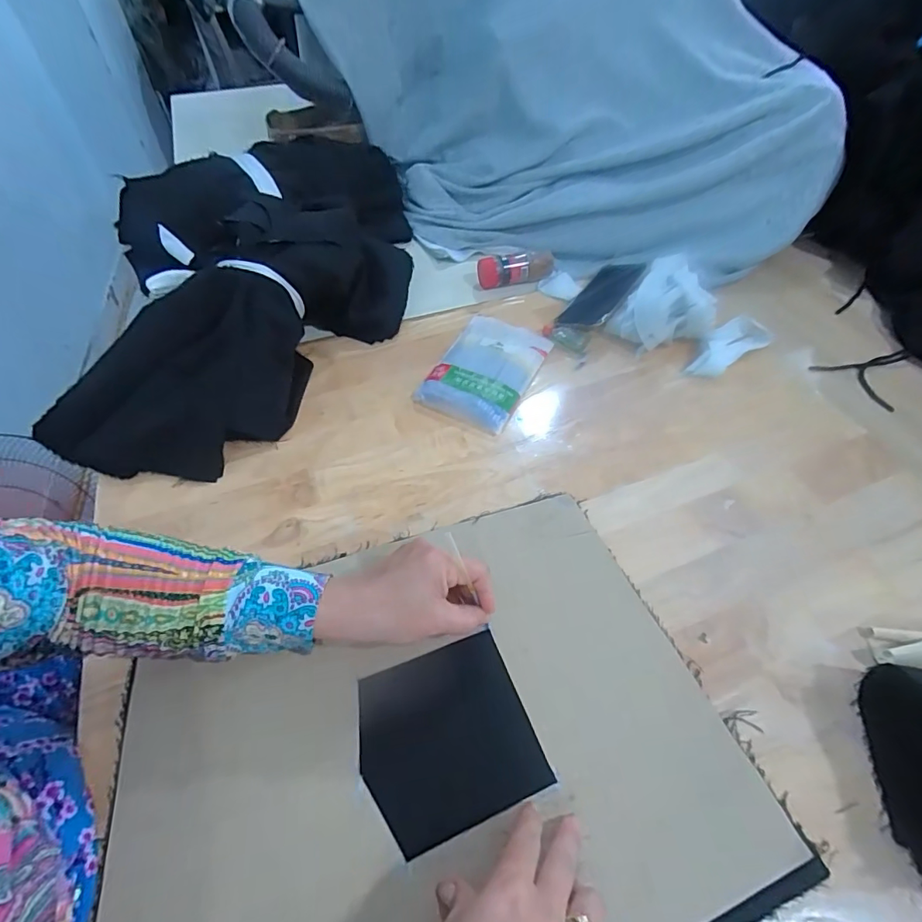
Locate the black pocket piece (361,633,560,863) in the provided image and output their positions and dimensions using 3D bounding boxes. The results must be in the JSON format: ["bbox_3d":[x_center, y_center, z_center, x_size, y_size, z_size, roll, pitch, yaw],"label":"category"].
[{"bbox_3d":[-0.011,0.199,0.351,0.119,0.004,0.114,-18,54,-13],"label":"black pocket piece"}]

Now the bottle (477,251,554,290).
[{"bbox_3d":[0.083,-0.280,0.701,0.114,0.037,0.033,-9,53,-8],"label":"bottle"}]

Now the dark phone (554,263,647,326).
[{"bbox_3d":[0.195,-0.228,0.653,0.069,0.011,0.140,30,70,36],"label":"dark phone"}]

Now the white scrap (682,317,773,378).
[{"bbox_3d":[0.339,-0.148,0.615,0.142,0.019,0.052,-28,58,-21],"label":"white scrap"}]

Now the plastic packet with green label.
[{"bbox_3d":[0.031,-0.114,0.594,0.115,0.018,0.178,23,55,15],"label":"plastic packet with green label"}]

